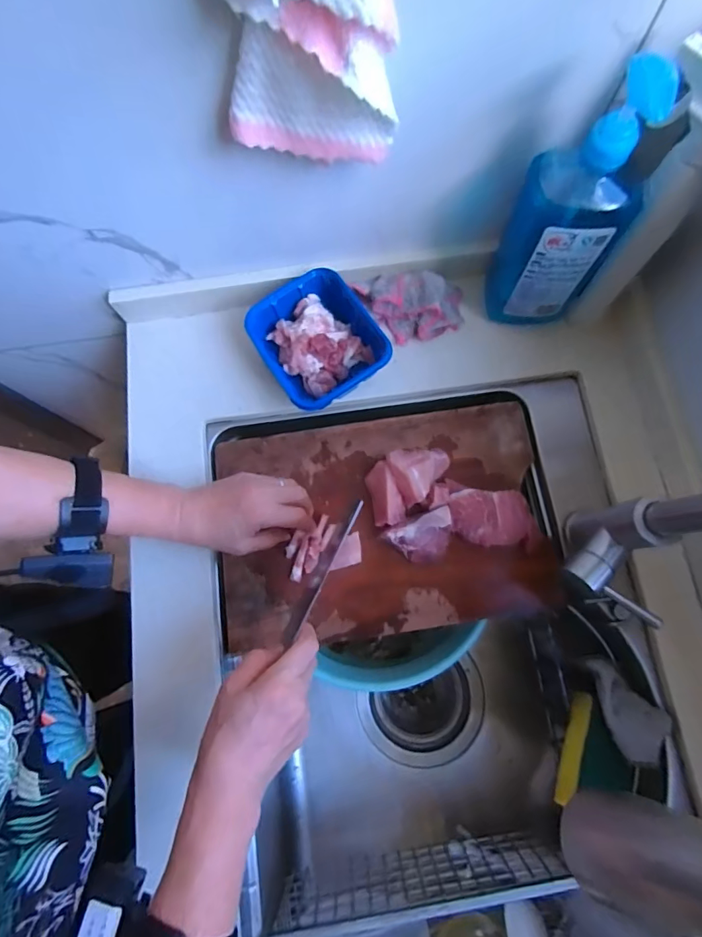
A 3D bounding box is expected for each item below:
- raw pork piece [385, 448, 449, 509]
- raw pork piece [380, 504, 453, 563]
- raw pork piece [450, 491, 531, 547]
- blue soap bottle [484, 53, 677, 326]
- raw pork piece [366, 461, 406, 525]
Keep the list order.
[{"bbox_3d":[0.081,0.002,0.508,0.070,0.043,0.059,-24,78,-5],"label":"raw pork piece"},{"bbox_3d":[0.078,0.079,0.503,0.076,0.026,0.050,-19,77,-4],"label":"raw pork piece"},{"bbox_3d":[0.152,0.055,0.507,0.083,0.025,0.057,2,77,1],"label":"raw pork piece"},{"bbox_3d":[0.210,-0.233,0.442,0.093,0.254,0.069,8,77,2],"label":"blue soap bottle"},{"bbox_3d":[0.038,0.028,0.514,0.034,0.029,0.072,-11,77,-2],"label":"raw pork piece"}]

